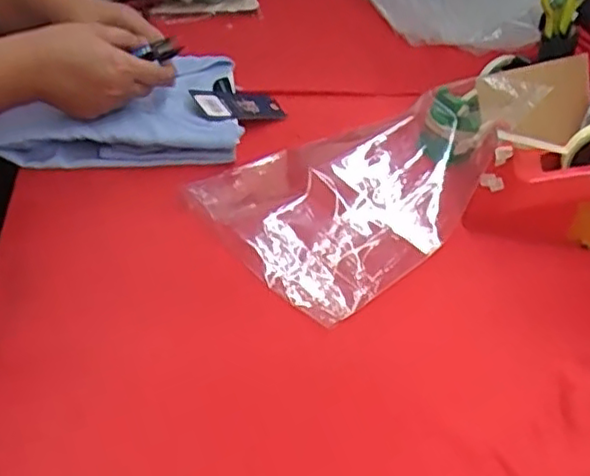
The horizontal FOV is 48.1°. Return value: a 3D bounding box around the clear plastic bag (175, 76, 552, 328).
[{"bbox_3d":[0.078,-0.084,0.647,0.312,0.100,0.215,-22,51,-32],"label":"clear plastic bag"}]

